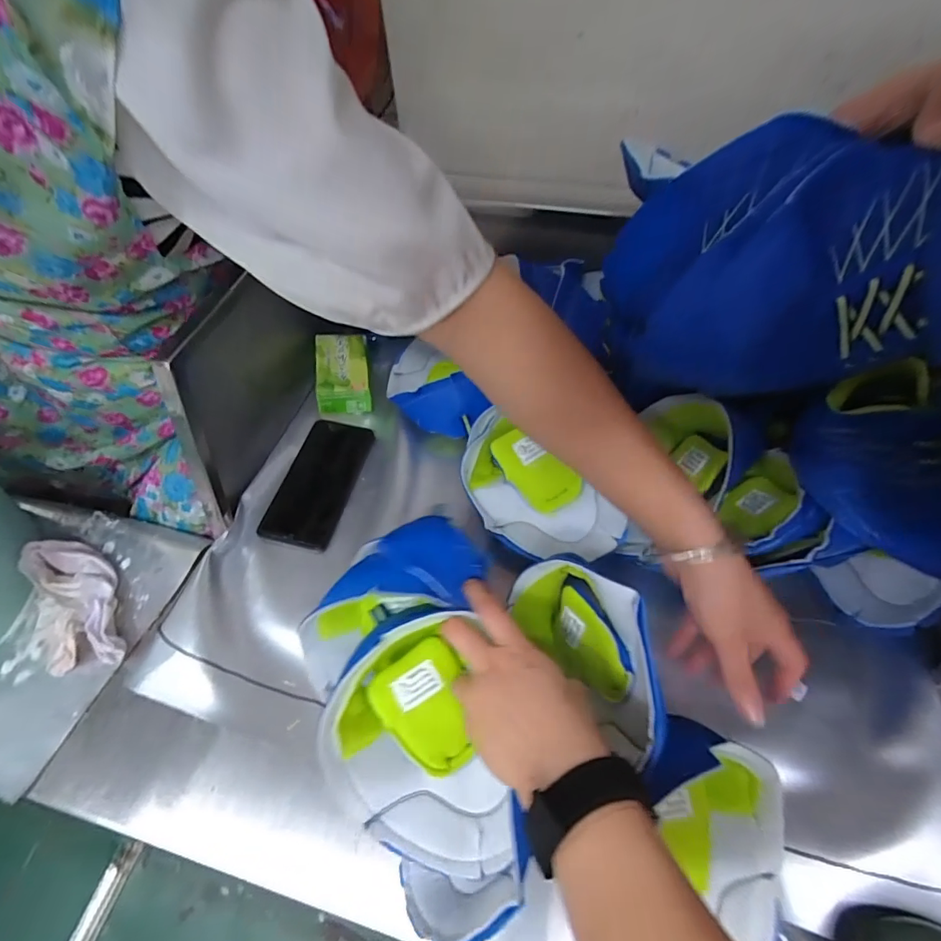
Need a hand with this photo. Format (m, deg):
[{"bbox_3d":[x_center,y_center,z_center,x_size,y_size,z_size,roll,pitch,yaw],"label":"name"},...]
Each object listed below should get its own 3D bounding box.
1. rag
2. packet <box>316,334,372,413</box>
[{"bbox_3d":[-0.405,0.140,0.480,0.084,0.039,0.157,-29,62,-13],"label":"rag"},{"bbox_3d":[-0.163,-0.123,0.612,0.066,0.047,0.099,-4,59,-8],"label":"packet"}]

